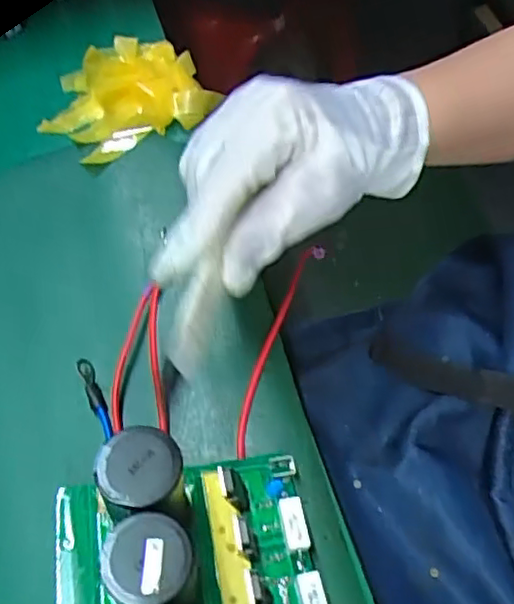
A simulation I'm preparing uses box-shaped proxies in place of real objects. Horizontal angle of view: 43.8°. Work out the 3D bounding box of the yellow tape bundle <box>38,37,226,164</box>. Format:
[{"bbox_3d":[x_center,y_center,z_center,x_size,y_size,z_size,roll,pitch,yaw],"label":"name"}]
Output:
[{"bbox_3d":[-0.087,-0.138,0.409,0.102,0.031,0.082,-26,66,-10],"label":"yellow tape bundle"}]

